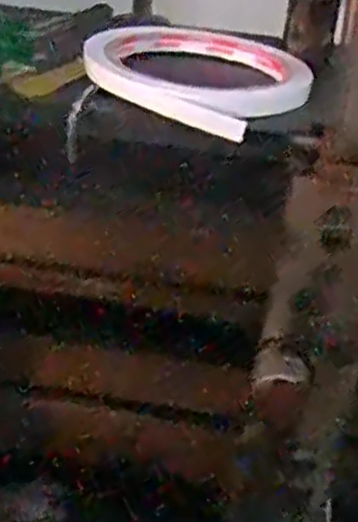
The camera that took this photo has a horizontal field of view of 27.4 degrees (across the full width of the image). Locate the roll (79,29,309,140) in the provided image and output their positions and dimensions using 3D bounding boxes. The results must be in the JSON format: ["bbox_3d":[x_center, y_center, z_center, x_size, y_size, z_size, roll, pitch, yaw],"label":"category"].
[{"bbox_3d":[0.009,-0.082,0.319,0.089,0.017,0.109,23,35,26],"label":"roll"}]

